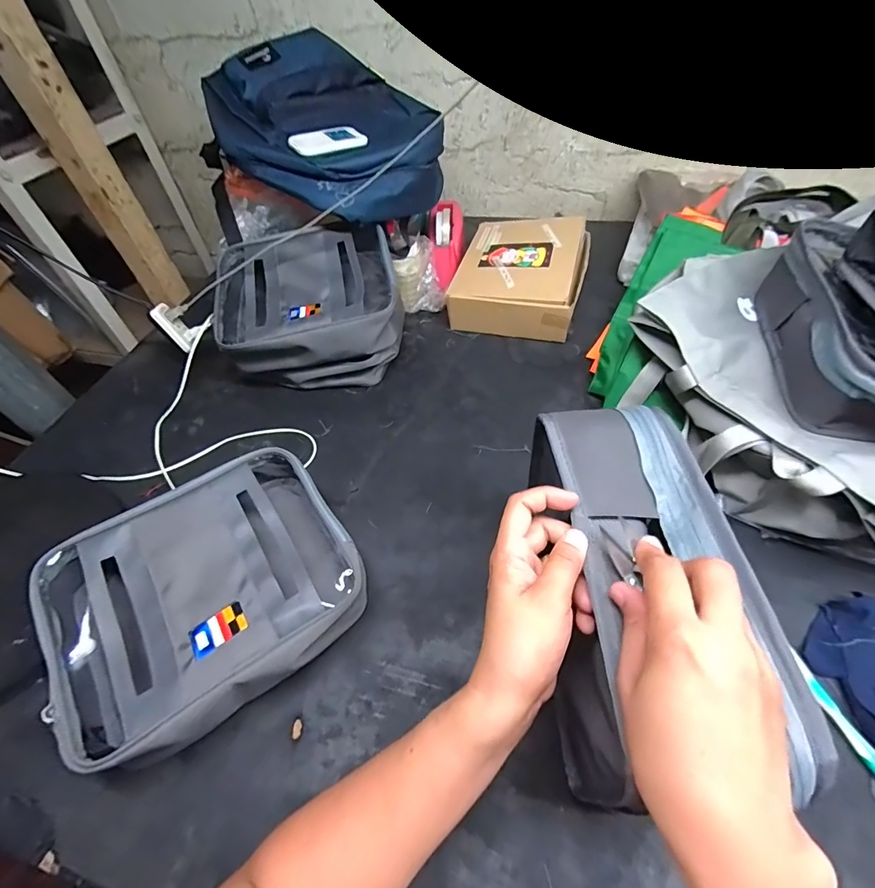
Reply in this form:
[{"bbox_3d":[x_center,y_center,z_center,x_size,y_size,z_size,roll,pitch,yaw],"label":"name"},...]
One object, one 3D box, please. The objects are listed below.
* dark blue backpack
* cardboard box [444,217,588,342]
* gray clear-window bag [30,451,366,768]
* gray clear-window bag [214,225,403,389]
[{"bbox_3d":[-0.182,-0.516,0.714,0.330,0.185,0.326,-18,52,-9],"label":"dark blue backpack"},{"bbox_3d":[0.152,-0.311,0.785,0.217,0.084,0.259,12,53,14],"label":"cardboard box"},{"bbox_3d":[-0.231,0.153,0.447,0.271,0.096,0.225,-30,55,-18],"label":"gray clear-window bag"},{"bbox_3d":[-0.203,-0.215,0.701,0.277,0.152,0.222,-12,51,-4],"label":"gray clear-window bag"}]

